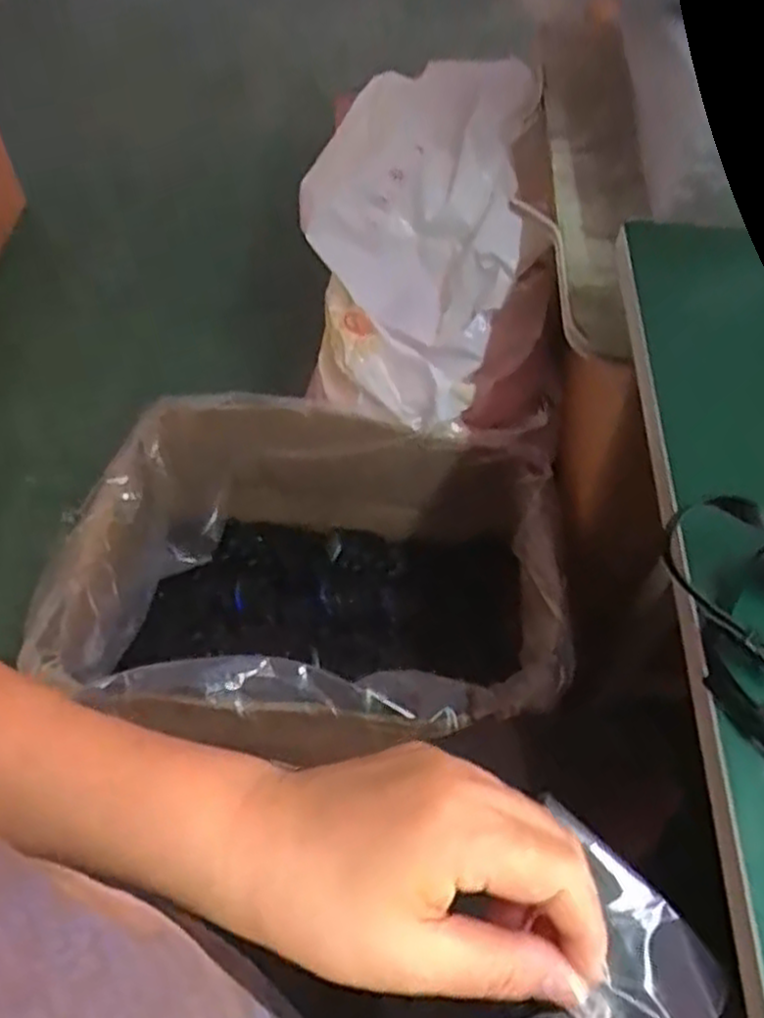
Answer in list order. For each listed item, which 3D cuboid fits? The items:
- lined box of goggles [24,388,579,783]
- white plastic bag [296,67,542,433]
[{"bbox_3d":[-0.072,0.088,0.904,0.510,0.264,0.400,2,54,2],"label":"lined box of goggles"},{"bbox_3d":[0.042,-0.312,0.930,0.272,0.242,0.419,-2,54,-1],"label":"white plastic bag"}]

